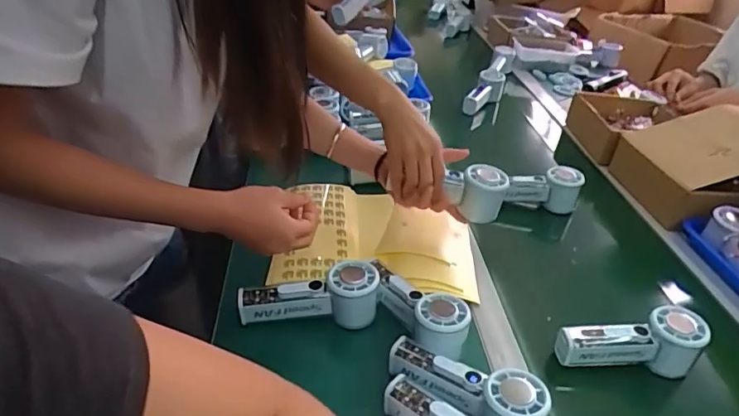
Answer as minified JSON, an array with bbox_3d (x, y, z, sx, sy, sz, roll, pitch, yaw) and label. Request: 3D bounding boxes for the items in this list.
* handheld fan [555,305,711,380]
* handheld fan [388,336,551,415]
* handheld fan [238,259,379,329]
[{"bbox_3d":[0.287,0.151,0.576,0.155,0.056,0.051,-6,34,4],"label":"handheld fan"},{"bbox_3d":[0.091,0.168,0.493,0.152,0.039,0.053,10,31,32],"label":"handheld fan"},{"bbox_3d":[-0.065,0.103,0.587,0.155,0.061,0.053,-7,35,0],"label":"handheld fan"}]

